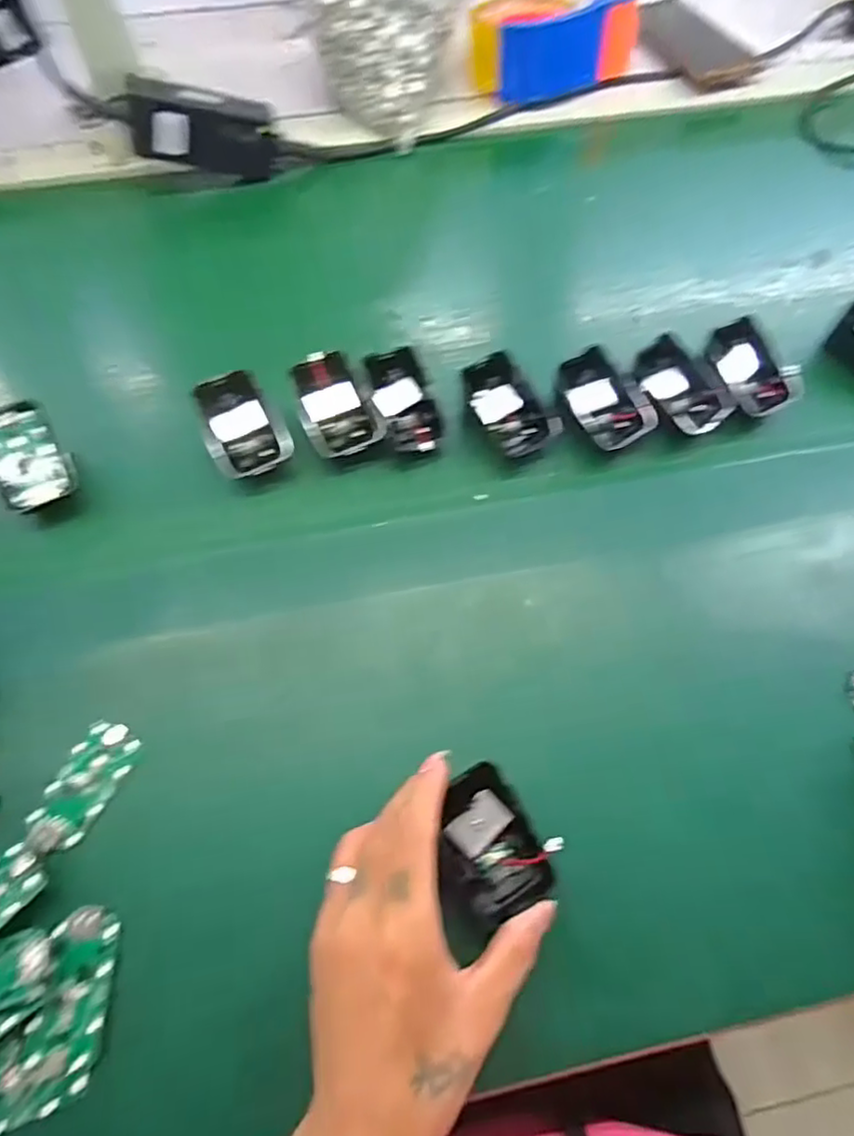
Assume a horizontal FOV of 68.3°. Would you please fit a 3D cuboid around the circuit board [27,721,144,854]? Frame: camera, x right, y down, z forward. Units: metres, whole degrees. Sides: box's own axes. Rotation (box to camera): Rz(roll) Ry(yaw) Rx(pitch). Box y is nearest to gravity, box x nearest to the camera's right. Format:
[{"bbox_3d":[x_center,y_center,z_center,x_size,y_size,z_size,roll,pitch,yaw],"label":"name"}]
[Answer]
[{"bbox_3d":[-0.180,0.113,0.329,0.031,0.007,0.065,25,67,12],"label":"circuit board"}]

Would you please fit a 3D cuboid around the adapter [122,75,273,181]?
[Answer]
[{"bbox_3d":[-0.184,-0.359,0.520,0.116,0.056,0.030,-2,62,-24],"label":"adapter"}]

